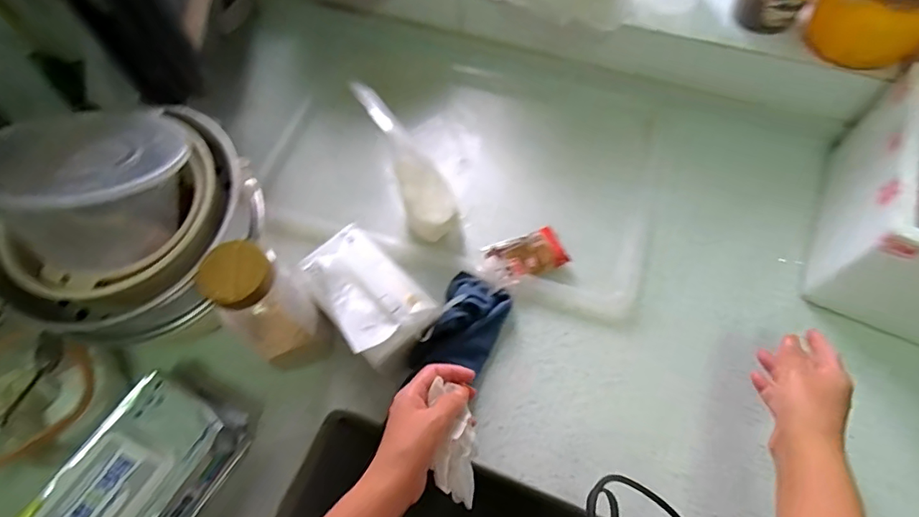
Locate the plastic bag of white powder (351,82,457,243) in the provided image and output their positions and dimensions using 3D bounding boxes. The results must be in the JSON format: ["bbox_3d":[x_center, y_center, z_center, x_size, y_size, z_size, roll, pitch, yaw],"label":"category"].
[{"bbox_3d":[-0.055,-0.101,0.587,0.046,0.209,0.081,-39,45,-16],"label":"plastic bag of white powder"}]

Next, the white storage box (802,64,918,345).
[{"bbox_3d":[0.534,-0.055,0.567,0.159,0.155,0.258,22,66,14],"label":"white storage box"}]

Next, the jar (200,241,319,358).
[{"bbox_3d":[-0.199,0.050,0.518,0.072,0.159,0.088,36,70,19],"label":"jar"}]

